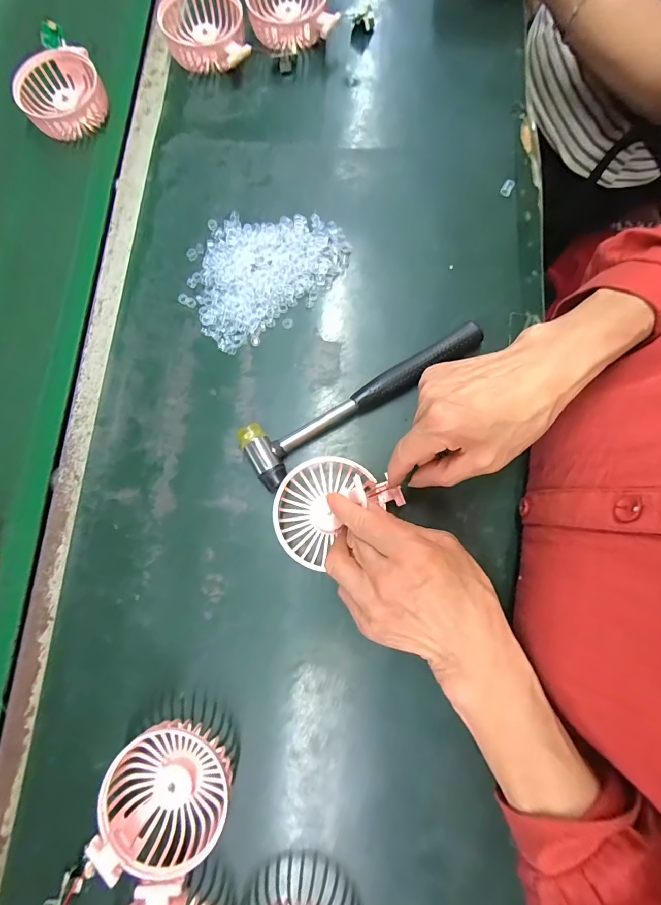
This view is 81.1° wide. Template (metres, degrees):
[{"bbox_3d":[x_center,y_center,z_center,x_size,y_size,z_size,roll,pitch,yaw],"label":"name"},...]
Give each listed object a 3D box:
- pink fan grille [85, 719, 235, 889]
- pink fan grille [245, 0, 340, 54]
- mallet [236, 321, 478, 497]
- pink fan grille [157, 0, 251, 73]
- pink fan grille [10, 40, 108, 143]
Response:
[{"bbox_3d":[-0.123,0.254,0.286,0.088,0.039,0.083,0,79,1],"label":"pink fan grille"},{"bbox_3d":[-0.045,-0.493,0.430,0.094,0.035,0.091,-14,79,-2],"label":"pink fan grille"},{"bbox_3d":[0.033,-0.047,0.347,0.233,0.024,0.055,-29,80,-5],"label":"mallet"},{"bbox_3d":[-0.136,-0.459,0.423,0.085,0.036,0.090,-7,79,-1],"label":"pink fan grille"},{"bbox_3d":[-0.290,-0.389,0.418,0.085,0.027,0.086,-24,80,-4],"label":"pink fan grille"}]

